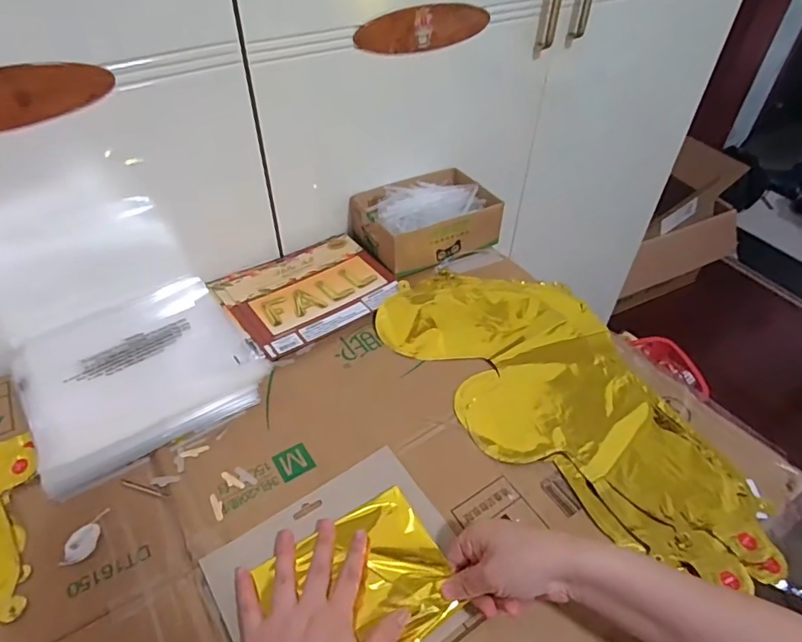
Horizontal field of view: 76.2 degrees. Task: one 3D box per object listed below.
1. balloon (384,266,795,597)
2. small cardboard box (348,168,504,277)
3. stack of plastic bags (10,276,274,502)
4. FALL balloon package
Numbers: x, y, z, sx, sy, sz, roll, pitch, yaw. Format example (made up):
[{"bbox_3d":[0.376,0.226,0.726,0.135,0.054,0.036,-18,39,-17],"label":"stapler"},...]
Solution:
[{"bbox_3d":[0.176,0.074,0.557,0.230,0.015,0.447,-24,50,-24],"label":"balloon"},{"bbox_3d":[0.038,-0.148,0.738,0.190,0.063,0.142,-23,50,-24],"label":"small cardboard box"},{"bbox_3d":[-0.281,0.052,0.555,0.221,0.028,0.202,-26,51,-26],"label":"stack of plastic bags"},{"bbox_3d":[-0.122,-0.043,0.669,0.205,0.012,0.163,-26,51,-26],"label":"FALL balloon package"}]

